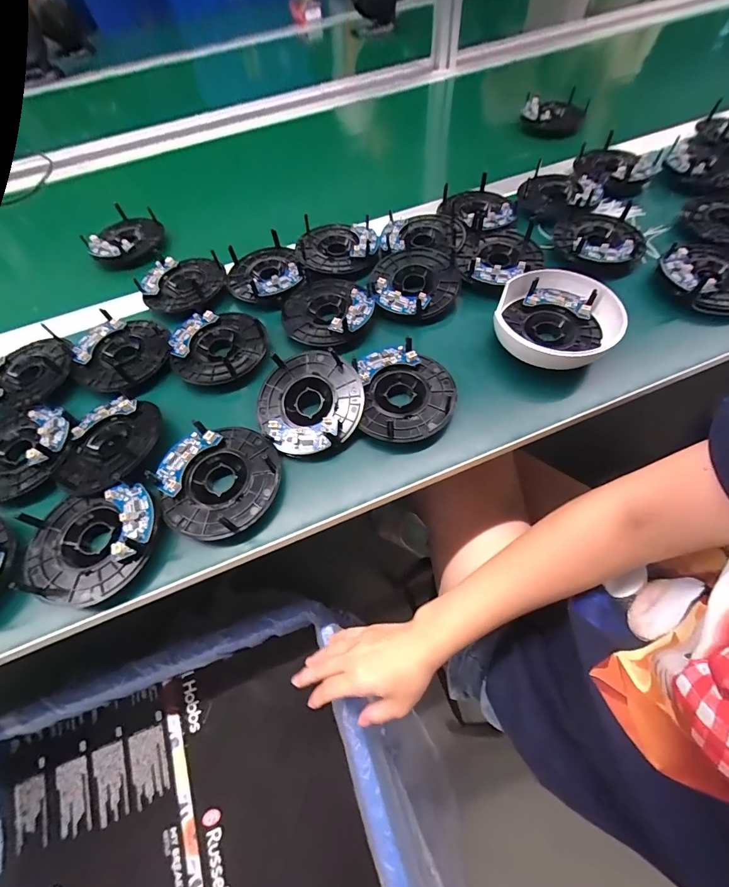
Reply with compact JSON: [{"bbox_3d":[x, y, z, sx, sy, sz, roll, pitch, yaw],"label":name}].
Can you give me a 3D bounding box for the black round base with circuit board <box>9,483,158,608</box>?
[{"bbox_3d":[-0.219,0.080,0.296,0.105,0.023,0.087,-10,59,-2],"label":"black round base with circuit board"}]

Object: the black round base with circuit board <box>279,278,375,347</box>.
[{"bbox_3d":[-0.044,-0.150,0.413,0.096,0.025,0.101,-22,60,-9],"label":"black round base with circuit board"}]

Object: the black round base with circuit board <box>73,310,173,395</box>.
[{"bbox_3d":[-0.257,-0.098,0.402,0.097,0.023,0.096,-2,59,3],"label":"black round base with circuit board"}]

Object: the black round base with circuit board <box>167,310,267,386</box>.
[{"bbox_3d":[-0.155,-0.103,0.395,0.099,0.021,0.090,-2,59,3],"label":"black round base with circuit board"}]

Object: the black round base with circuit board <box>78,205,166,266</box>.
[{"bbox_3d":[-0.334,-0.289,0.521,0.099,0.022,0.118,-26,61,-11],"label":"black round base with circuit board"}]

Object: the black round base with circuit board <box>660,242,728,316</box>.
[{"bbox_3d":[0.379,-0.181,0.404,0.098,0.026,0.093,-2,59,3],"label":"black round base with circuit board"}]

